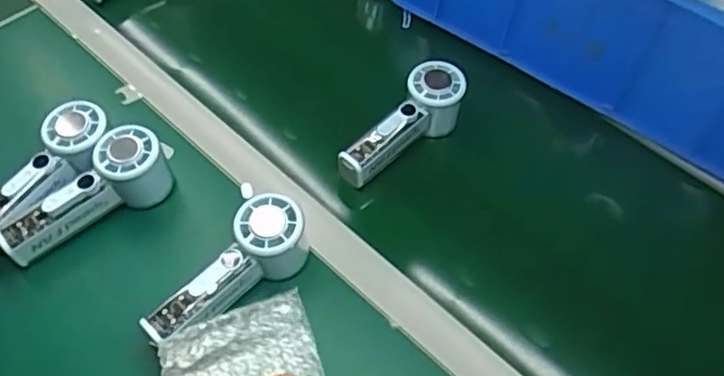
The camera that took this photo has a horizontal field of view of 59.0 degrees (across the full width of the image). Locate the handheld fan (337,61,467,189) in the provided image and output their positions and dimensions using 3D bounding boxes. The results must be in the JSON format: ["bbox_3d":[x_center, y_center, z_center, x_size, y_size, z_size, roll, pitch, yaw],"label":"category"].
[{"bbox_3d":[0.041,-0.060,0.651,0.151,0.062,0.050,-43,62,-13],"label":"handheld fan"}]

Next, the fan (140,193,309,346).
[{"bbox_3d":[-0.115,0.071,0.536,0.152,0.066,0.061,-37,61,-28],"label":"fan"}]

